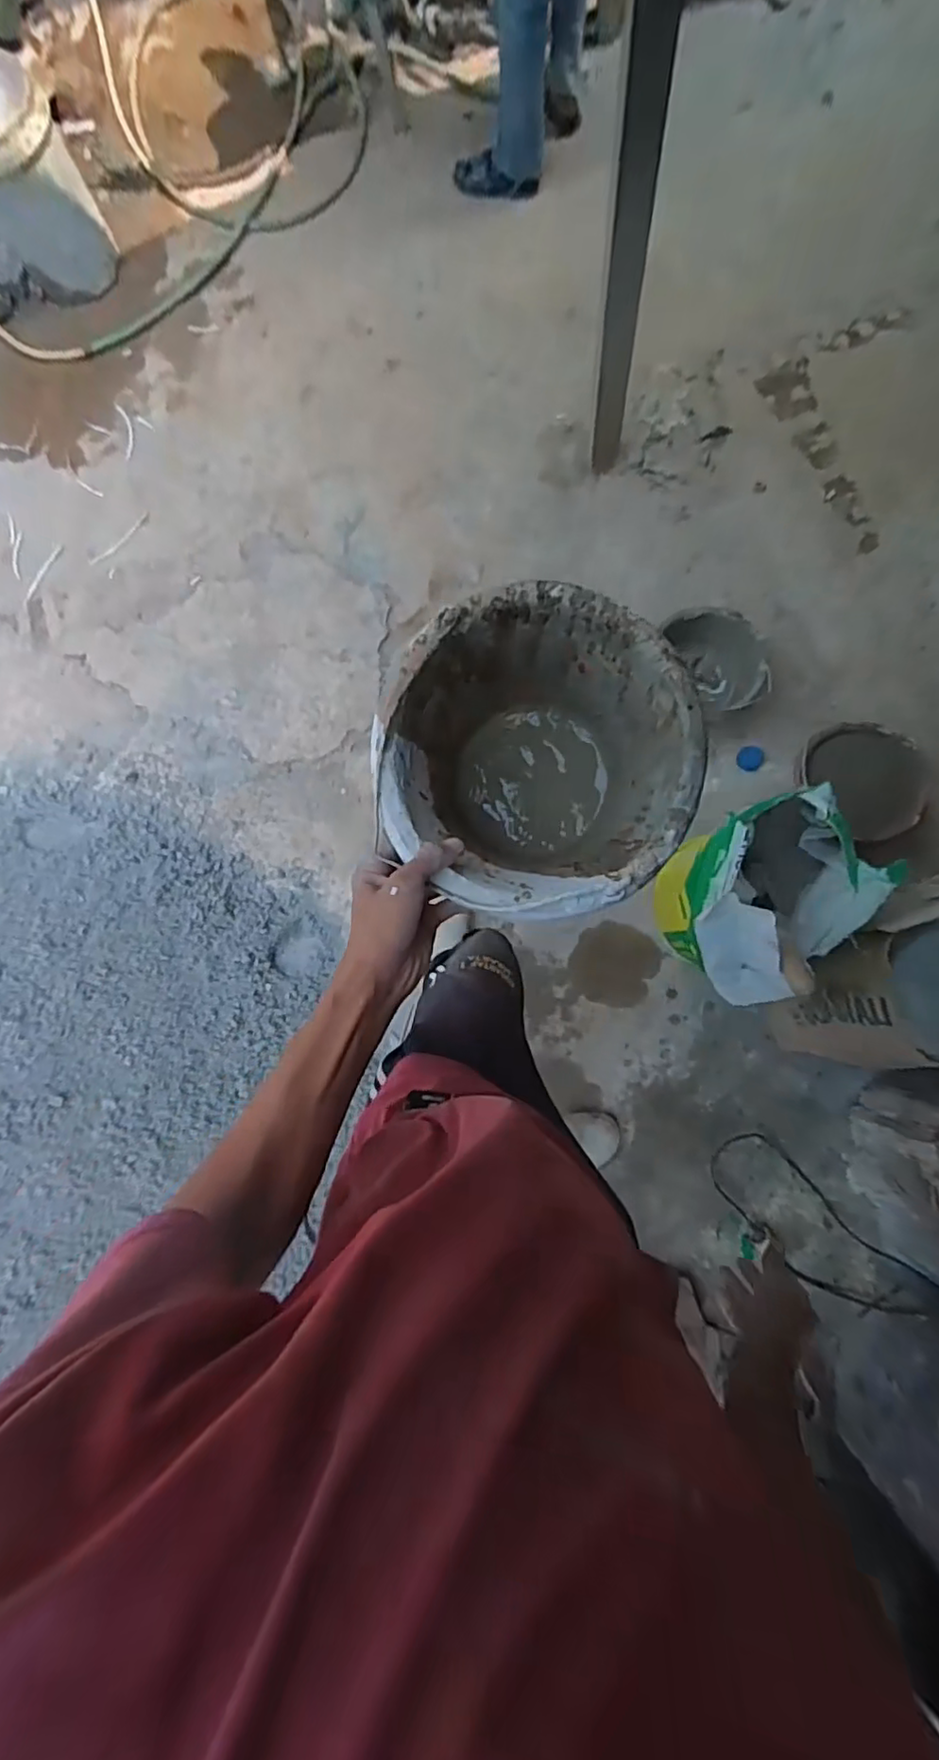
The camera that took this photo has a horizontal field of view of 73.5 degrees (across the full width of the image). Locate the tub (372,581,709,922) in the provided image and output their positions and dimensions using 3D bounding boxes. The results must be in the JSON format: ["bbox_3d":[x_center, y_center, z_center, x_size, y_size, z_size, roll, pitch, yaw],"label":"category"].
[{"bbox_3d":[0.056,-0.089,0.554,0.236,0.170,0.240,0,85,2],"label":"tub"}]

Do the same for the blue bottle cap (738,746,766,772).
[{"bbox_3d":[0.654,-0.281,1.463,0.060,0.010,0.057,1,93,18],"label":"blue bottle cap"}]

